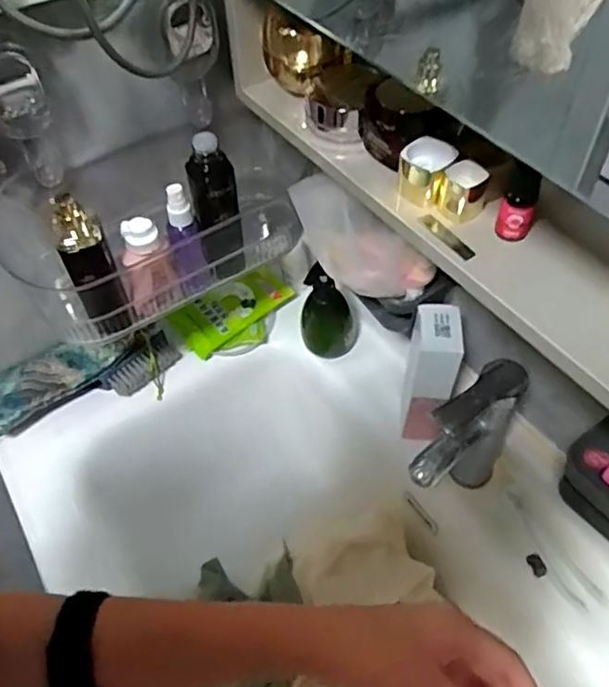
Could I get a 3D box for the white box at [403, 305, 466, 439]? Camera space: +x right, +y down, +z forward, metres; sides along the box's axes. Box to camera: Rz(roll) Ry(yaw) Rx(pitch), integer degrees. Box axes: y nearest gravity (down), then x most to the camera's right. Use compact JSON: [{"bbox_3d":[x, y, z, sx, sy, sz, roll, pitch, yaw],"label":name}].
[{"bbox_3d":[0.130,0.034,0.646,0.050,0.154,0.063,7,53,8],"label":"white box"}]

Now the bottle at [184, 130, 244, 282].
[{"bbox_3d":[-0.083,-0.123,0.596,0.043,0.154,0.034,-13,52,-8],"label":"bottle"}]

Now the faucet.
[{"bbox_3d":[0.151,0.104,0.595,0.126,0.186,0.043,-37,59,-23],"label":"faucet"}]

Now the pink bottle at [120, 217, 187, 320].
[{"bbox_3d":[-0.150,-0.077,0.585,0.051,0.102,0.043,-20,54,-12],"label":"pink bottle"}]

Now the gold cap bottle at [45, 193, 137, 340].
[{"bbox_3d":[-0.189,-0.068,0.550,0.038,0.149,0.046,-22,54,-14],"label":"gold cap bottle"}]

